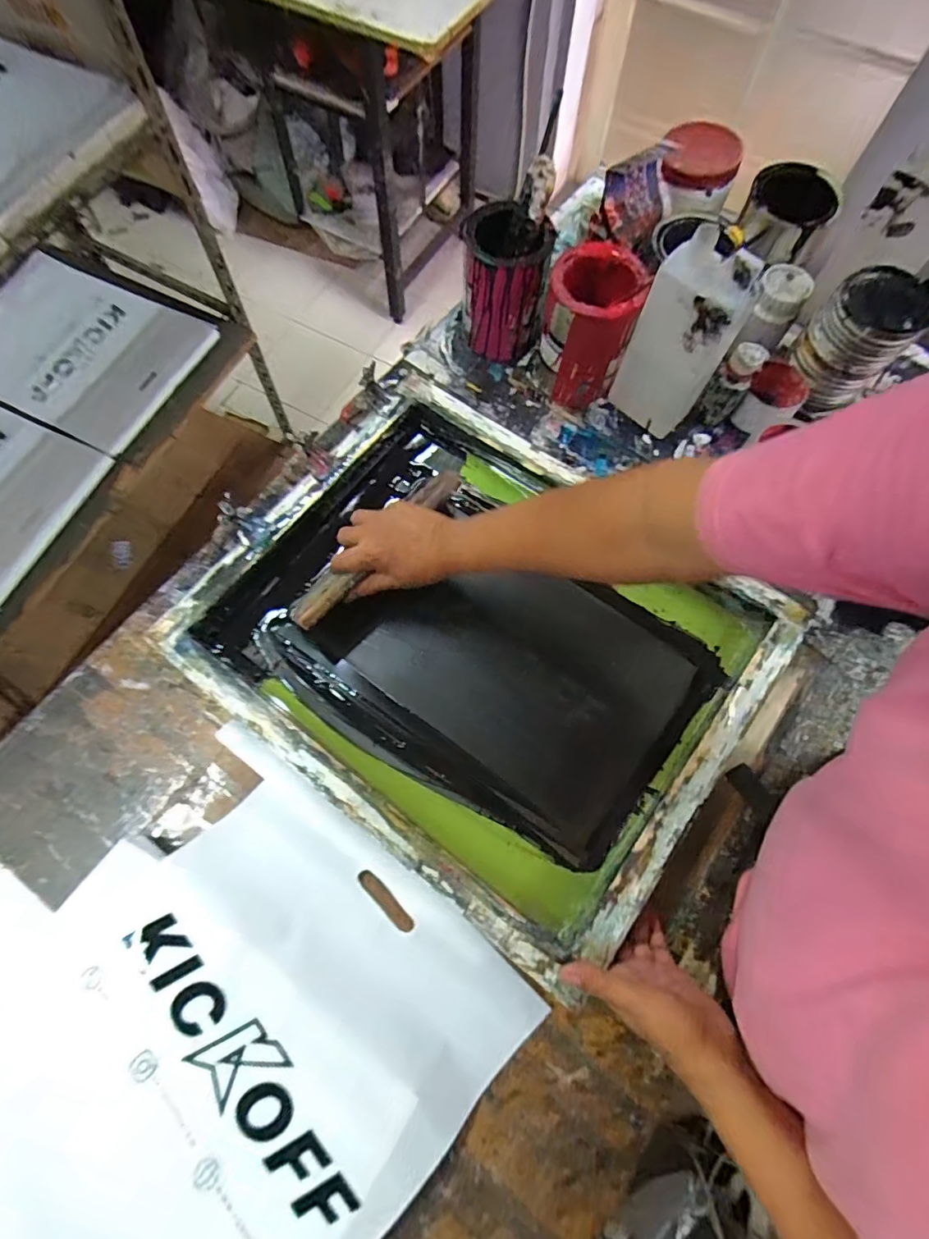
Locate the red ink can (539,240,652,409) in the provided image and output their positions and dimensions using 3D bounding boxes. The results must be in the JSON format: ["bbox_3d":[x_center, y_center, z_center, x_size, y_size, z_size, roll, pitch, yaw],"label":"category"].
[{"bbox_3d":[0.149,-0.350,0.659,0.102,0.160,0.099,0,71,-1],"label":"red ink can"}]

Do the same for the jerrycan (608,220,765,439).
[{"bbox_3d":[0.242,-0.304,0.608,0.106,0.222,0.061,22,72,6],"label":"jerrycan"}]

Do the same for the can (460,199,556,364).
[{"bbox_3d":[0.051,-0.431,0.694,0.103,0.153,0.099,12,71,3],"label":"can"}]

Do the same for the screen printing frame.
[{"bbox_3d":[0.005,0.001,0.599,0.584,0.064,0.456,36,74,11],"label":"screen printing frame"}]

